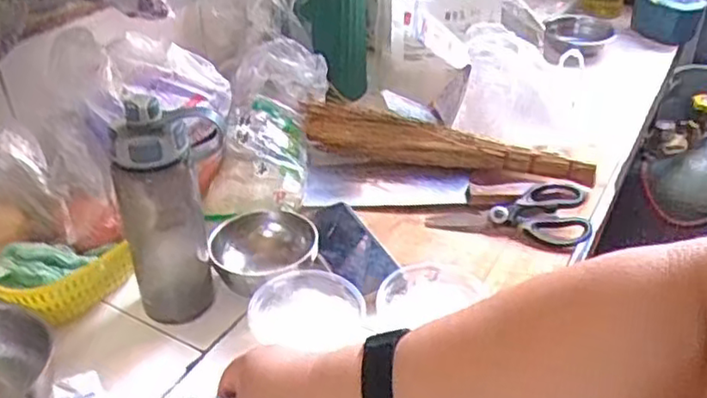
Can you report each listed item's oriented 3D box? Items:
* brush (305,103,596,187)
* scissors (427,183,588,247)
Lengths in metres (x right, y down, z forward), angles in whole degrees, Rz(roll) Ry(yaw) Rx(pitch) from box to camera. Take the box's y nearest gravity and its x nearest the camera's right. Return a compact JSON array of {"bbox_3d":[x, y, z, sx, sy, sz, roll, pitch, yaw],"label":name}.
[{"bbox_3d":[0.127,-0.074,0.965,0.427,0.058,0.076,11,37,12],"label":"brush"},{"bbox_3d":[0.207,0.009,0.875,0.201,0.020,0.099,7,52,11],"label":"scissors"}]

